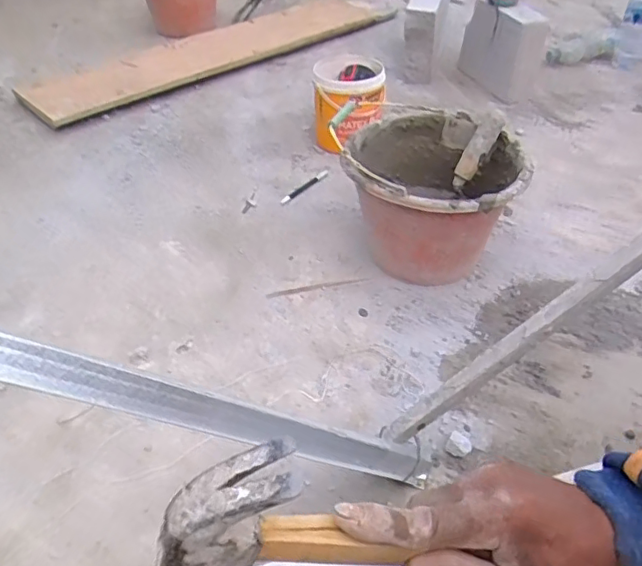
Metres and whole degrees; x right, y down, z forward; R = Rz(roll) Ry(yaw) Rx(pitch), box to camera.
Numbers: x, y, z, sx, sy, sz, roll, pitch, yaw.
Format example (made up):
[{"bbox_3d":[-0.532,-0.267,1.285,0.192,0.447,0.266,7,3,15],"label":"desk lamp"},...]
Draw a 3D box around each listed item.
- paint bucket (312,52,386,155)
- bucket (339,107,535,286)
[{"bbox_3d":[0.062,-0.399,1.268,0.154,0.189,0.182,-2,43,-1],"label":"paint bucket"},{"bbox_3d":[0.173,-0.125,0.940,0.264,0.209,0.268,-2,43,-1],"label":"bucket"}]

